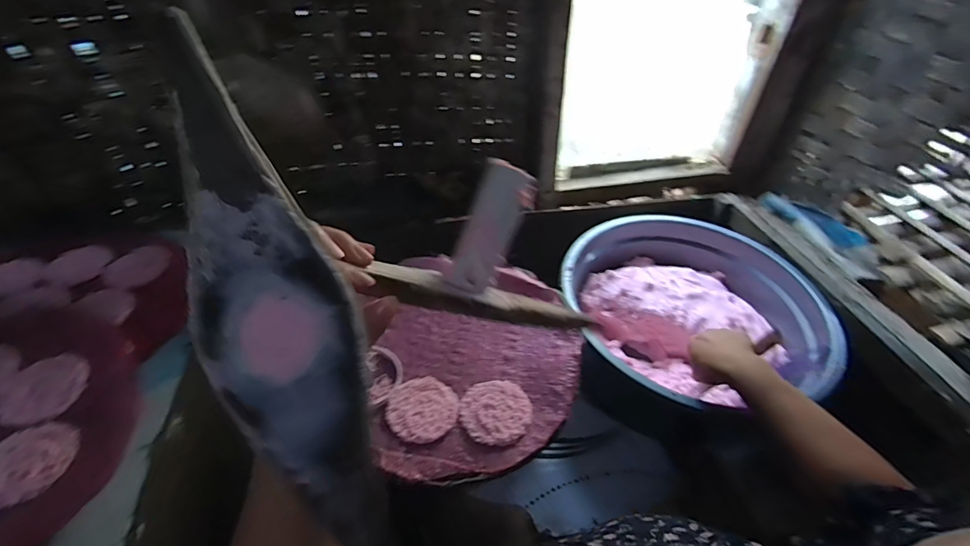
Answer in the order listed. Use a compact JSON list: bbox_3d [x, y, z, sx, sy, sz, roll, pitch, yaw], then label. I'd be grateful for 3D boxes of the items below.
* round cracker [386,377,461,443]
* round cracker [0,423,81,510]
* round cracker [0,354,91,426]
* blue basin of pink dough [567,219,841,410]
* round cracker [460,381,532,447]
[{"bbox_3d":[-0.073,0.156,0.505,0.081,0.004,0.076,1,45,-1],"label":"round cracker"},{"bbox_3d":[-0.451,0.186,0.422,0.084,0.007,0.074,-15,47,-16],"label":"round cracker"},{"bbox_3d":[-0.479,0.125,0.472,0.081,0.005,0.080,32,52,27],"label":"round cracker"},{"bbox_3d":[0.330,0.077,0.762,0.391,0.164,0.390,1,45,-1],"label":"blue basin of pink dough"},{"bbox_3d":[0.012,0.158,0.503,0.078,0.005,0.077,1,45,-1],"label":"round cracker"}]

